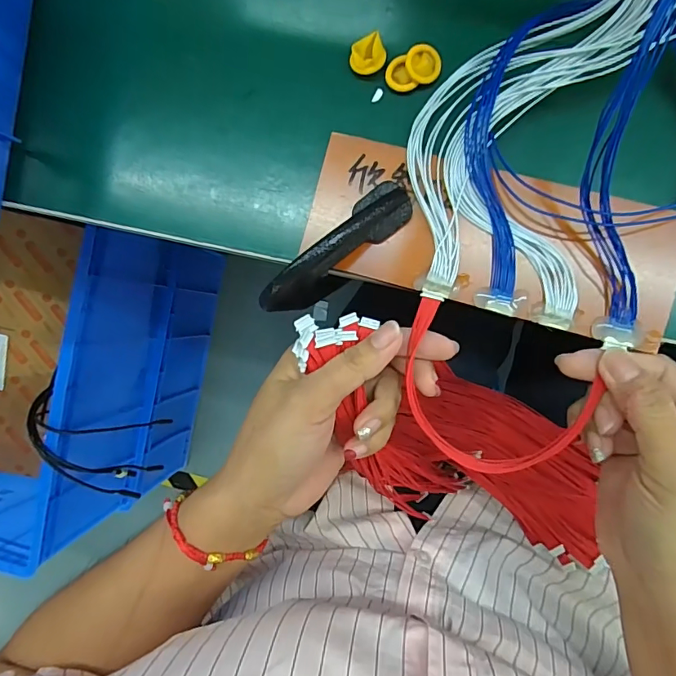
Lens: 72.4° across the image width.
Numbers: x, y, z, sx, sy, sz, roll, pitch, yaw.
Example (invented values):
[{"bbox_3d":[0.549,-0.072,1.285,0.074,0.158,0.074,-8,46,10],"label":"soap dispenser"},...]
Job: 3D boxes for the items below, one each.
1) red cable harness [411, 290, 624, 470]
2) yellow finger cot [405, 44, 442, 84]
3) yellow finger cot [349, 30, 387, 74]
[{"bbox_3d":[0.086,0.031,0.255,0.104,0.015,0.090,16,94,7],"label":"red cable harness"},{"bbox_3d":[0.048,-0.153,0.257,0.020,0.004,0.019,-2,102,-9],"label":"yellow finger cot"},{"bbox_3d":[0.017,-0.159,0.261,0.020,0.006,0.019,0,92,8],"label":"yellow finger cot"}]

